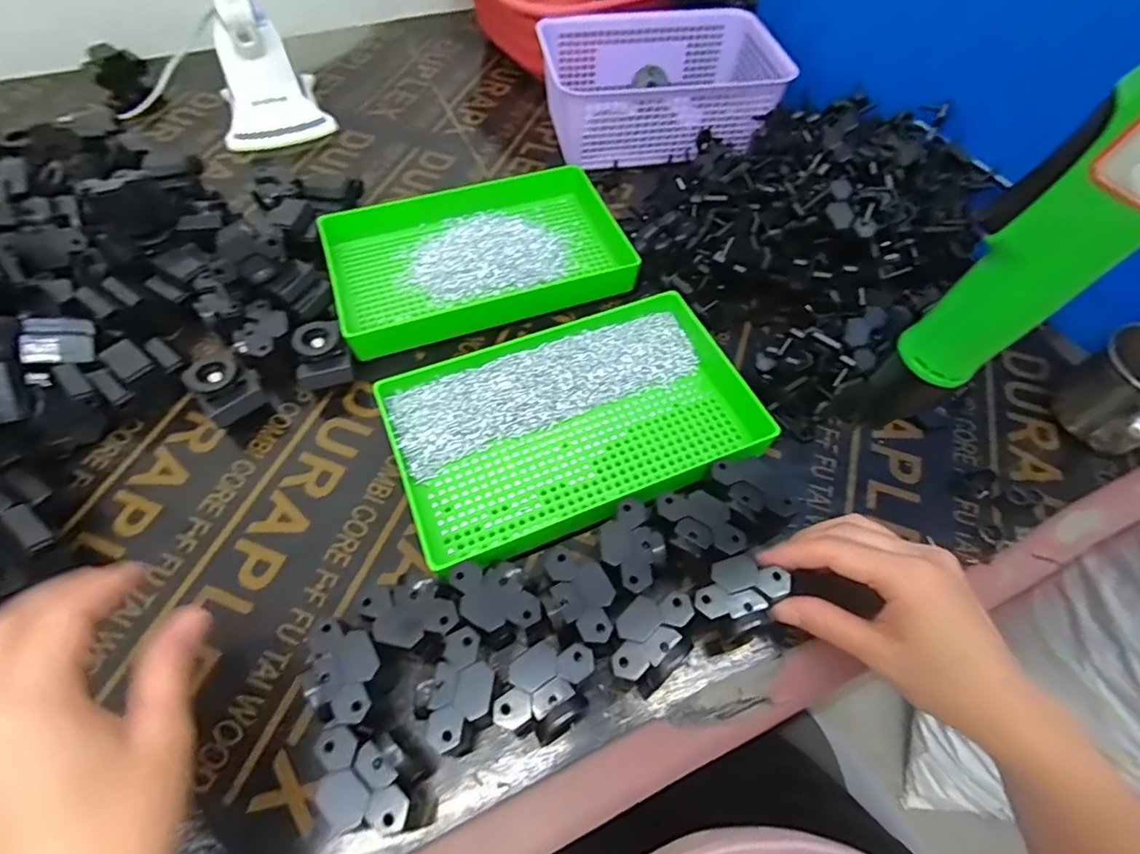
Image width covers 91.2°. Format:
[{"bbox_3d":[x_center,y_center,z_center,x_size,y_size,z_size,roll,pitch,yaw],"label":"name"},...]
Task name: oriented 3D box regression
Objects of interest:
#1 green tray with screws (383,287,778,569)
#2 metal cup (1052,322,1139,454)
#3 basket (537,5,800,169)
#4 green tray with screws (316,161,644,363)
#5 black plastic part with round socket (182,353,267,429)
[{"bbox_3d":[0.003,-0.007,0.401,0.252,0.035,0.156,-20,60,-14],"label":"green tray with screws"},{"bbox_3d":[0.407,-0.024,0.409,0.086,0.072,0.076,-14,59,-11],"label":"metal cup"},{"bbox_3d":[0.094,-0.365,0.603,0.245,0.084,0.183,-1,57,-3],"label":"basket"},{"bbox_3d":[-0.082,-0.164,0.502,0.256,0.033,0.180,-16,59,-12],"label":"green tray with screws"},{"bbox_3d":[-0.248,-0.025,0.406,0.044,0.039,0.038,37,63,19],"label":"black plastic part with round socket"}]

